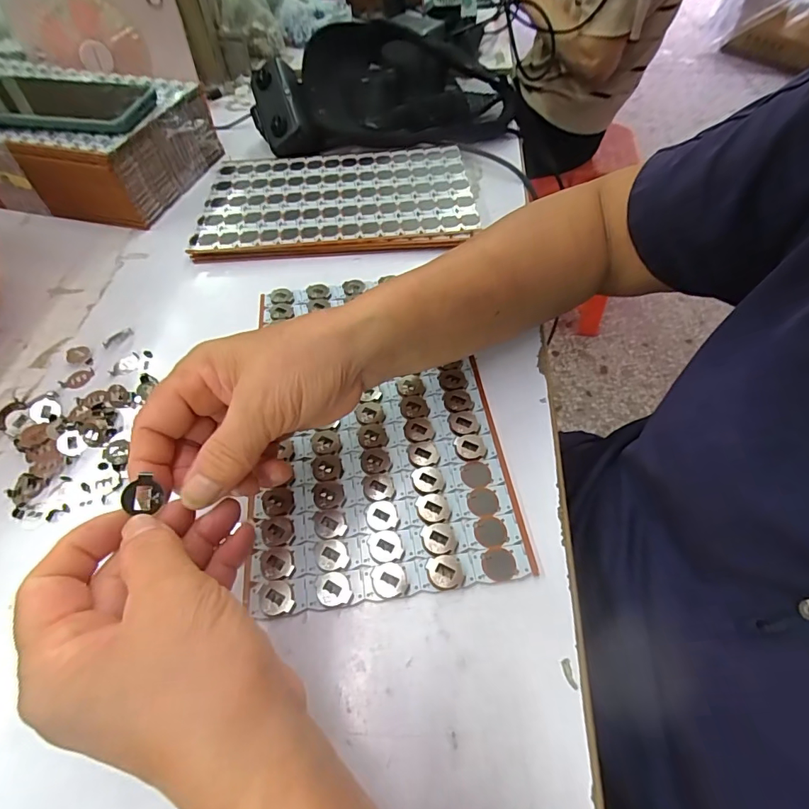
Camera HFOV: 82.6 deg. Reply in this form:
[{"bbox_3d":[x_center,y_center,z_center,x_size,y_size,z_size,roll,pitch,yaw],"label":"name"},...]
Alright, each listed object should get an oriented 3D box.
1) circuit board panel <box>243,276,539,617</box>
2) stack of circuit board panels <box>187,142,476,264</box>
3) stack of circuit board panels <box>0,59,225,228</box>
[{"bbox_3d":[-0.022,0.000,0.314,0.153,0.006,0.247,-8,56,-2],"label":"circuit board panel"},{"bbox_3d":[-0.066,-0.203,0.449,0.256,0.009,0.159,-5,56,-1],"label":"stack of circuit board panels"},{"bbox_3d":[-0.345,-0.275,0.470,0.263,0.074,0.156,11,57,10],"label":"stack of circuit board panels"}]

